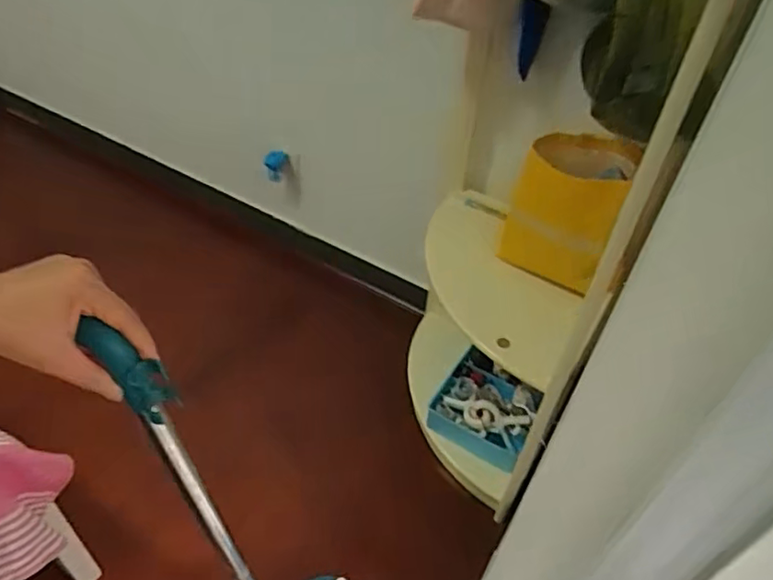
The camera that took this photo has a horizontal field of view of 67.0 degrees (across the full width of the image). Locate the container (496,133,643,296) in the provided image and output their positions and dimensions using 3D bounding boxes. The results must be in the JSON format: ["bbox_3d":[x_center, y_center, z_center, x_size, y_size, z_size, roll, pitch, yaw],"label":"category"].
[{"bbox_3d":[0.329,-0.150,1.082,0.176,0.235,0.144,28,48,21],"label":"container"}]

